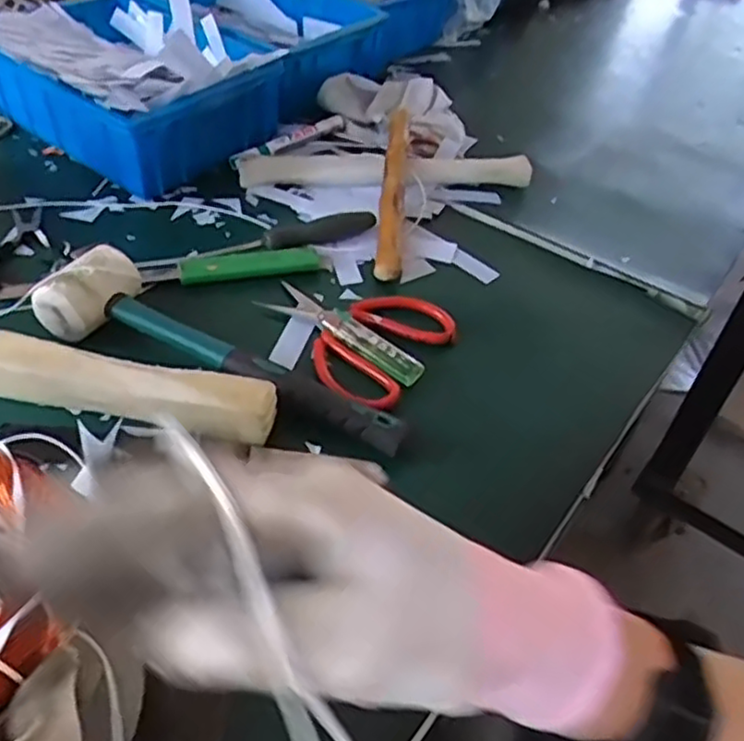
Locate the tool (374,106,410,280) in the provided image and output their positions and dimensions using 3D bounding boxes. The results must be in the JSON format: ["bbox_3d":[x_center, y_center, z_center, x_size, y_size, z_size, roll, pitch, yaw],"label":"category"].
[{"bbox_3d":[0.020,-0.171,0.673,0.022,0.020,0.219,6,57,-1],"label":"tool"}]

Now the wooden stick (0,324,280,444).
[{"bbox_3d":[-0.231,-0.005,0.473,0.340,0.039,0.033,11,43,3],"label":"wooden stick"}]

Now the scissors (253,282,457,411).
[{"bbox_3d":[-0.019,-0.037,0.561,0.143,0.011,0.128,29,47,21],"label":"scissors"}]

